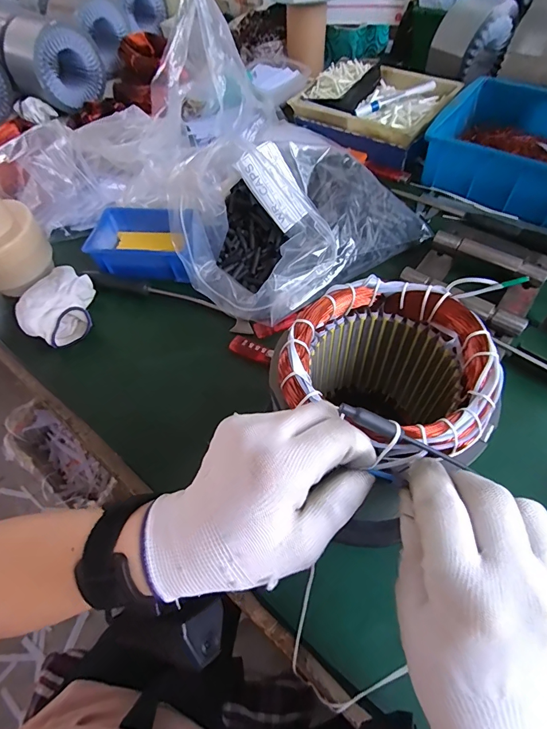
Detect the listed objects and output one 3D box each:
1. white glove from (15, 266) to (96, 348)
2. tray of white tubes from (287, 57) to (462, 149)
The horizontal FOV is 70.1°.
[{"bbox_3d":[-0.277,-0.074,0.506,0.100,0.046,0.096,-40,63,-19],"label":"white glove"},{"bbox_3d":[0.175,-0.470,0.678,0.246,0.045,0.180,32,65,22],"label":"tray of white tubes"}]

